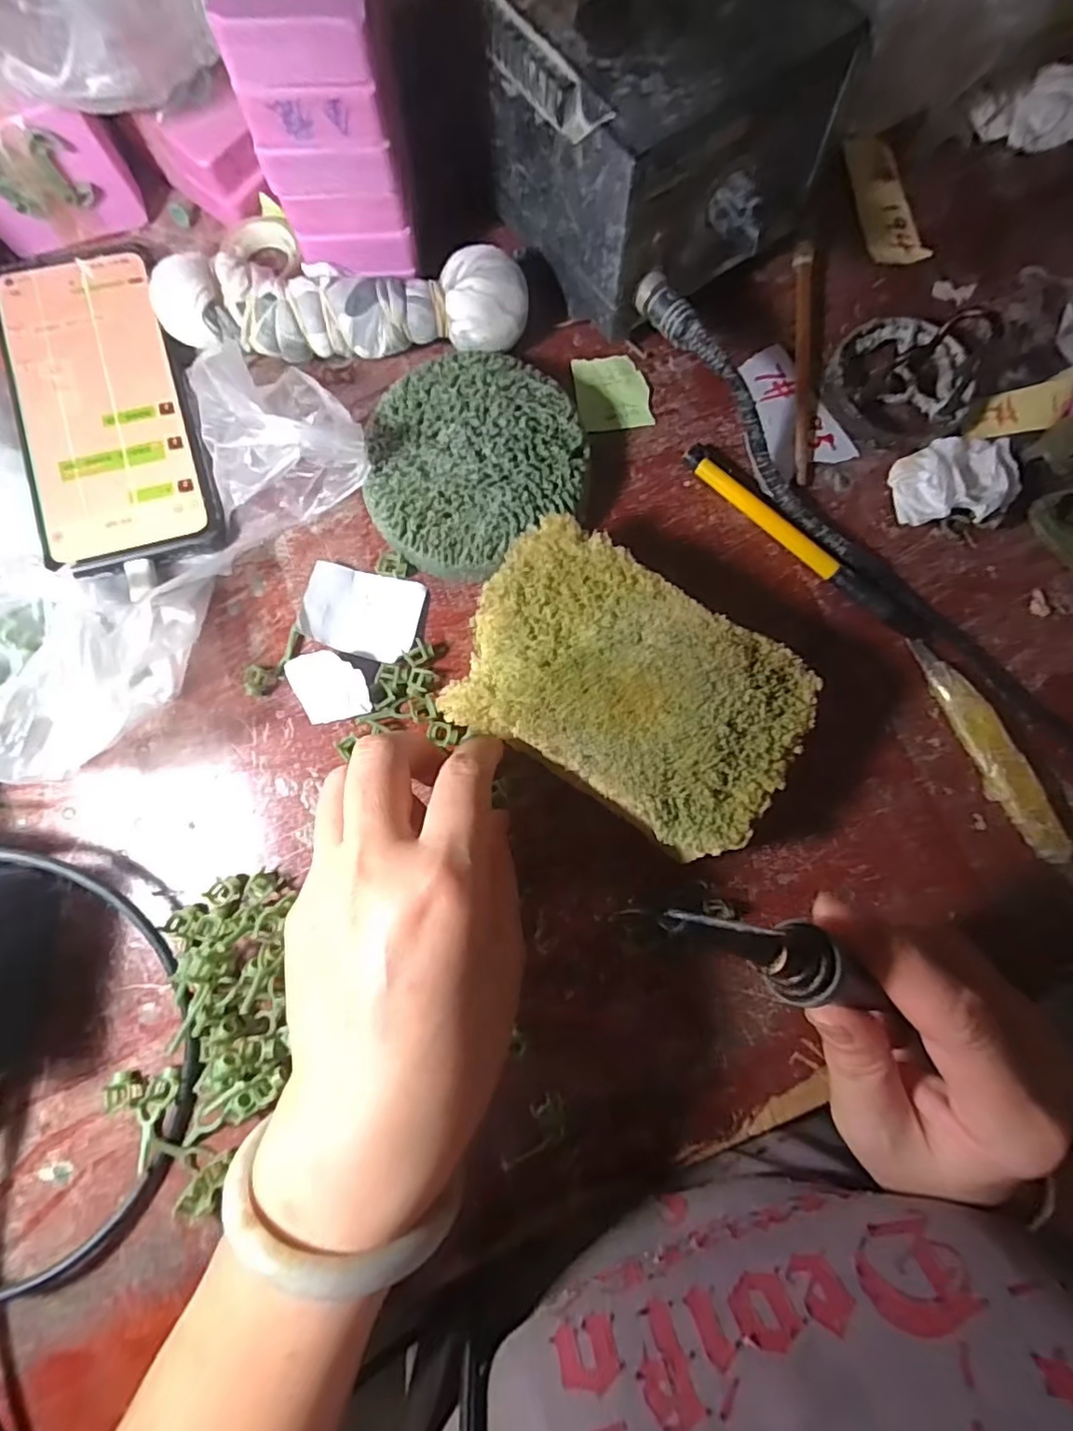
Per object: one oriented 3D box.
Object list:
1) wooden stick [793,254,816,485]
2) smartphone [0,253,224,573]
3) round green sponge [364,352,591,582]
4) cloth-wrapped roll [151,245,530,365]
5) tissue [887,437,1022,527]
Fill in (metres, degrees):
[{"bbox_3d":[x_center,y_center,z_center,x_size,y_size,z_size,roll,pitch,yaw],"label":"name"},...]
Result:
[{"bbox_3d":[0.134,-0.172,0.294,0.012,0.007,0.121,2,83,-1],"label":"wooden stick"},{"bbox_3d":[-0.202,-0.146,0.280,0.077,0.011,0.158,-16,84,-3],"label":"smartphone"},{"bbox_3d":[-0.030,-0.116,0.275,0.100,0.025,0.093,0,83,-1],"label":"round green sponge"},{"bbox_3d":[-0.085,-0.188,0.272,0.157,0.032,0.040,-7,83,-2],"label":"cloth-wrapped roll"},{"bbox_3d":[0.196,-0.109,0.278,0.052,0.021,0.040,-4,83,-2],"label":"tissue"}]

